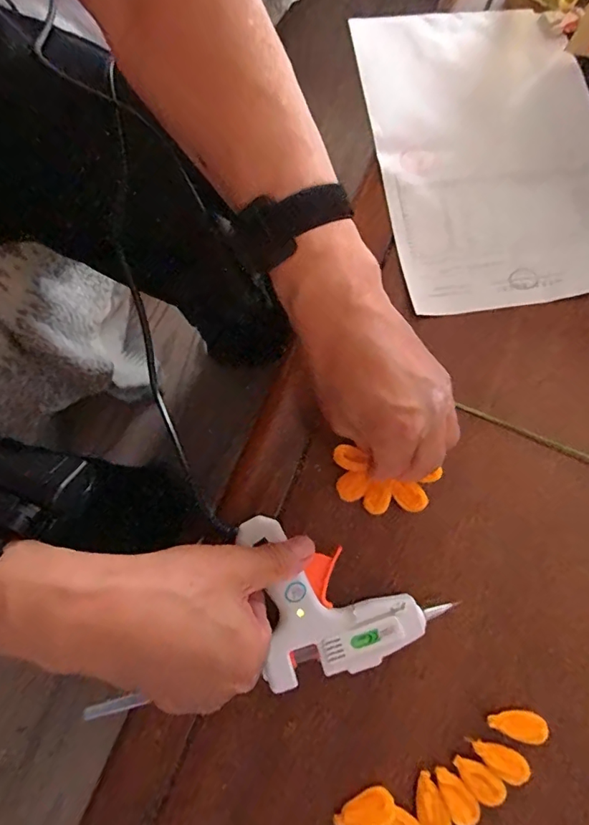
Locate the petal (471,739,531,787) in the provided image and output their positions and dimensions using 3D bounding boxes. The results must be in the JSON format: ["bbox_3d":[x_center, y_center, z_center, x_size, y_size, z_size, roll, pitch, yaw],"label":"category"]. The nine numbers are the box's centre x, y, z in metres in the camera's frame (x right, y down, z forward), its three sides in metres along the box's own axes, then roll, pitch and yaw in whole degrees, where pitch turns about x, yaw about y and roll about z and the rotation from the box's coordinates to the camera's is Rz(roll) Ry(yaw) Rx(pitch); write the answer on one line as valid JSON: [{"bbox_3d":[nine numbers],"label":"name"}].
[{"bbox_3d":[0.141,0.238,0.326,0.040,0.004,0.019,28,79,1],"label":"petal"}]

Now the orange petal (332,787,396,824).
[{"bbox_3d":[0.046,0.262,0.314,0.040,0.008,0.021,-4,80,-5],"label":"orange petal"}]

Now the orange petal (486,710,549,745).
[{"bbox_3d":[0.157,0.219,0.335,0.044,0.005,0.019,17,79,-1],"label":"orange petal"}]

